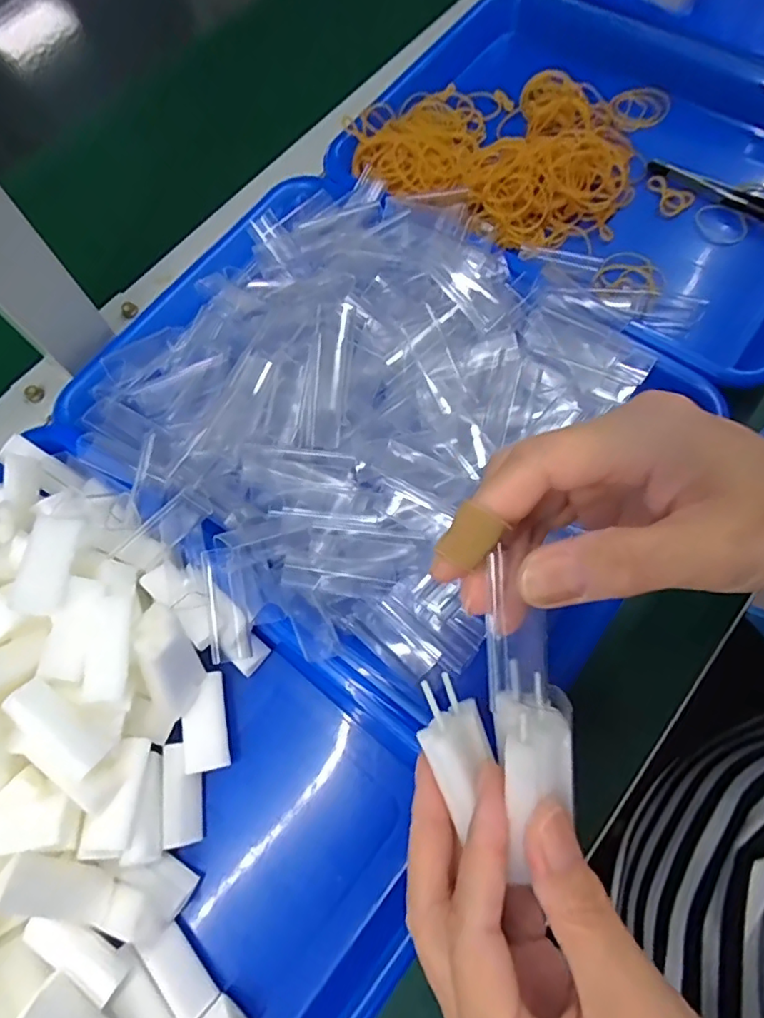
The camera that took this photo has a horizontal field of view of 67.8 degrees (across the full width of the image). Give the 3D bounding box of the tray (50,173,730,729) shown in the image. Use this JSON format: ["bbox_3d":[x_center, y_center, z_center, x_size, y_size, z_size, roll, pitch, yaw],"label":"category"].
[{"bbox_3d":[-0.003,-0.056,0.312,0.307,0.049,0.246,35,75,15],"label":"tray"}]

